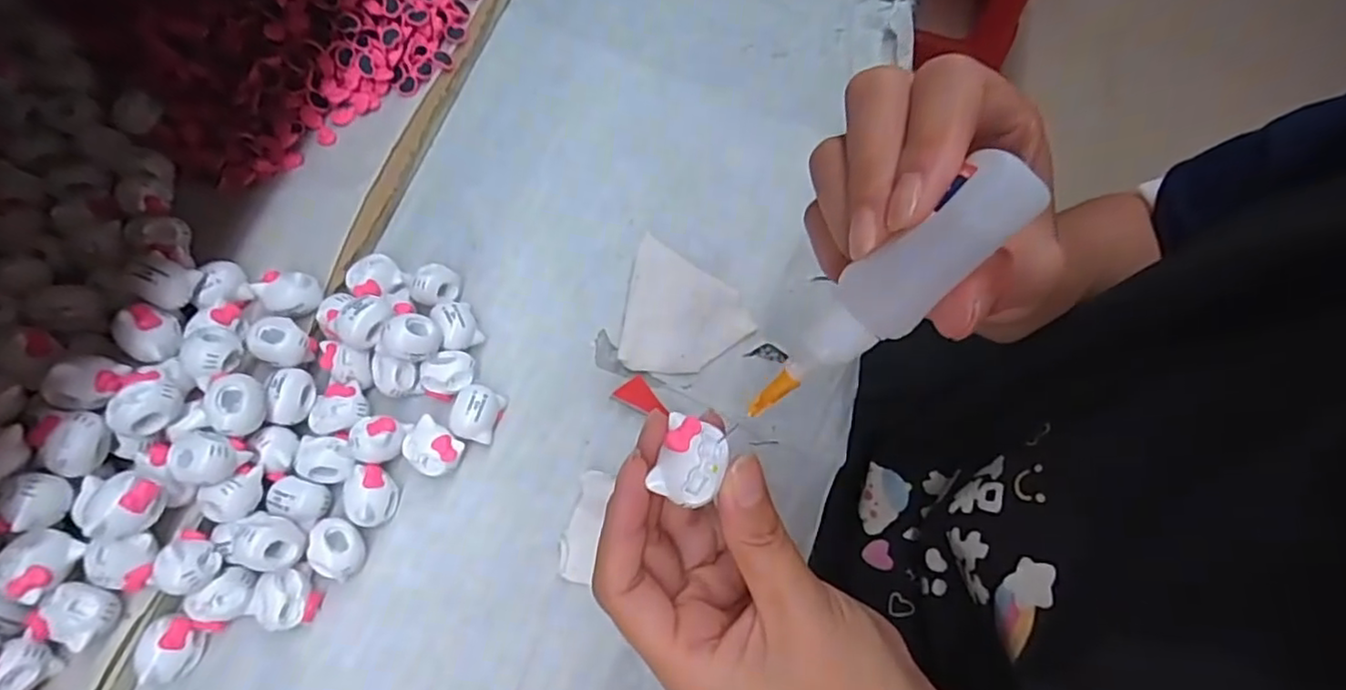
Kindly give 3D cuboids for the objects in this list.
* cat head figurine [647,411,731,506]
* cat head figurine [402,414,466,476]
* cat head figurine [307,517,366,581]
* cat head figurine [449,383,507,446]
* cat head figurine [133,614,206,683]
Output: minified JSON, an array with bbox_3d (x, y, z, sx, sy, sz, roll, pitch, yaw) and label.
[{"bbox_3d":[0.006,0.033,0.191,0.019,0.008,0.023,18,70,4],"label":"cat head figurine"},{"bbox_3d":[-0.109,0.048,0.292,0.025,0.018,0.021,35,72,10],"label":"cat head figurine"},{"bbox_3d":[-0.143,0.087,0.274,0.020,0.018,0.023,12,69,2],"label":"cat head figurine"},{"bbox_3d":[-0.092,0.031,0.299,0.021,0.019,0.025,13,69,2],"label":"cat head figurine"},{"bbox_3d":[-0.202,0.122,0.259,0.019,0.017,0.024,-3,70,-4],"label":"cat head figurine"}]

